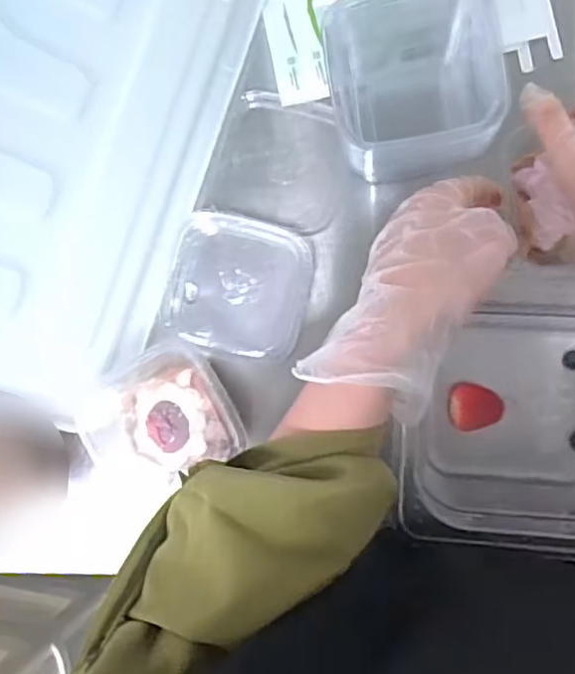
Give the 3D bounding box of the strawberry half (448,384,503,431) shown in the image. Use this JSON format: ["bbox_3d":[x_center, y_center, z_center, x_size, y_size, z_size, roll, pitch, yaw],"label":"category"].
[{"bbox_3d":[0.135,0.049,0.464,0.040,0.022,0.033,-5,88,7],"label":"strawberry half"}]

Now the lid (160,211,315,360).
[{"bbox_3d":[-0.036,-0.037,0.489,0.103,0.019,0.100,1,102,4],"label":"lid"}]

